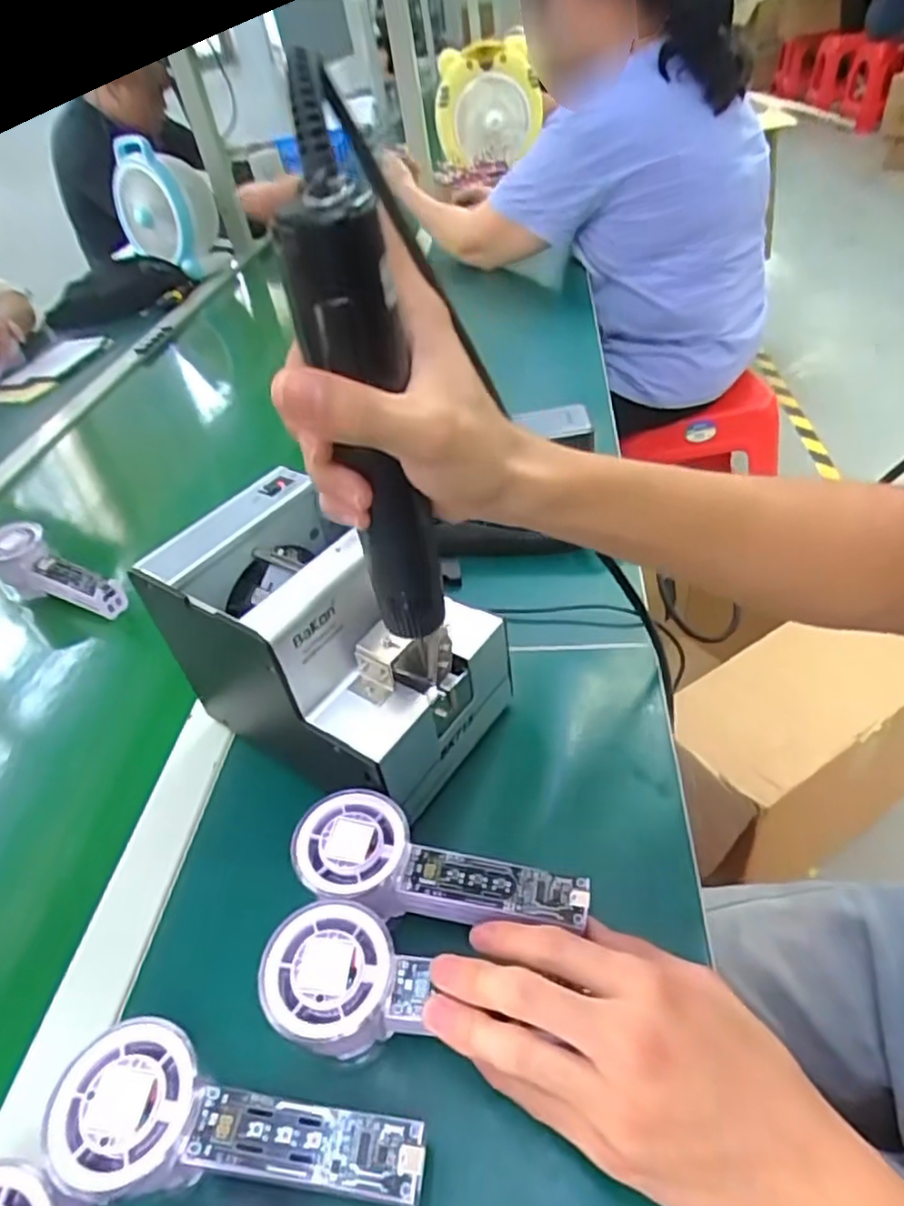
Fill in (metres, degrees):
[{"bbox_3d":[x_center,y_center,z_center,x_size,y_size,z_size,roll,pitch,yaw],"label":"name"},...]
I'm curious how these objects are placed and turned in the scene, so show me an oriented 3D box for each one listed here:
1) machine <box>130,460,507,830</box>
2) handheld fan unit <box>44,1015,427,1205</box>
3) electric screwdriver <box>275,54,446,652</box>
[{"bbox_3d":[-0.070,0.020,0.411,0.169,0.127,0.124,16,49,28],"label":"machine"},{"bbox_3d":[-0.086,0.210,0.264,0.142,0.029,0.054,2,43,16],"label":"handheld fan unit"},{"bbox_3d":[-0.030,-0.069,0.266,0.035,0.222,0.037,27,54,34],"label":"electric screwdriver"}]

